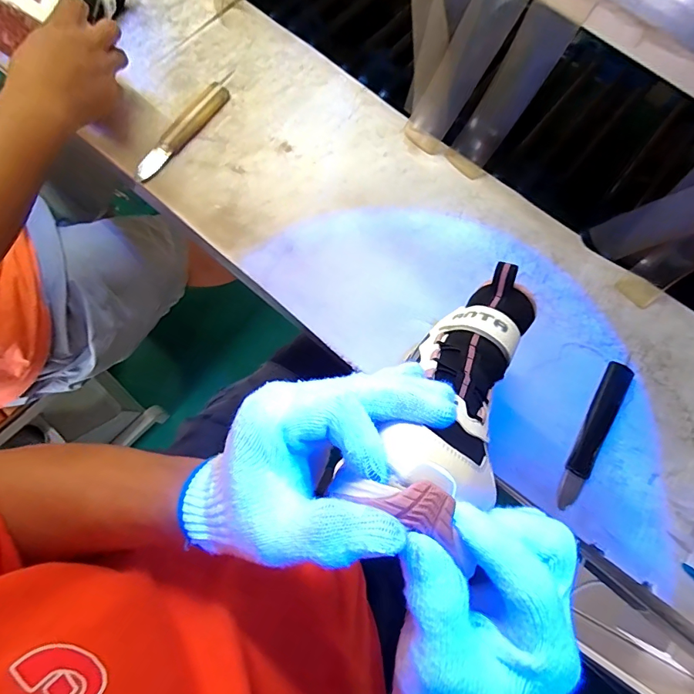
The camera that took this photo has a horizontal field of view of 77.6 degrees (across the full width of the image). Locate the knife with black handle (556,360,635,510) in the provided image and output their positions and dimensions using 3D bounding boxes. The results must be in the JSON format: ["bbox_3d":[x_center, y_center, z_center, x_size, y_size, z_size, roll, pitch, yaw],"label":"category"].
[{"bbox_3d":[0.259,0.090,0.453,0.027,0.014,0.168,31,77,6],"label":"knife with black handle"}]

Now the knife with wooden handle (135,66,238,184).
[{"bbox_3d":[-0.196,-0.276,0.535,0.029,0.017,0.182,33,77,7],"label":"knife with wooden handle"}]

